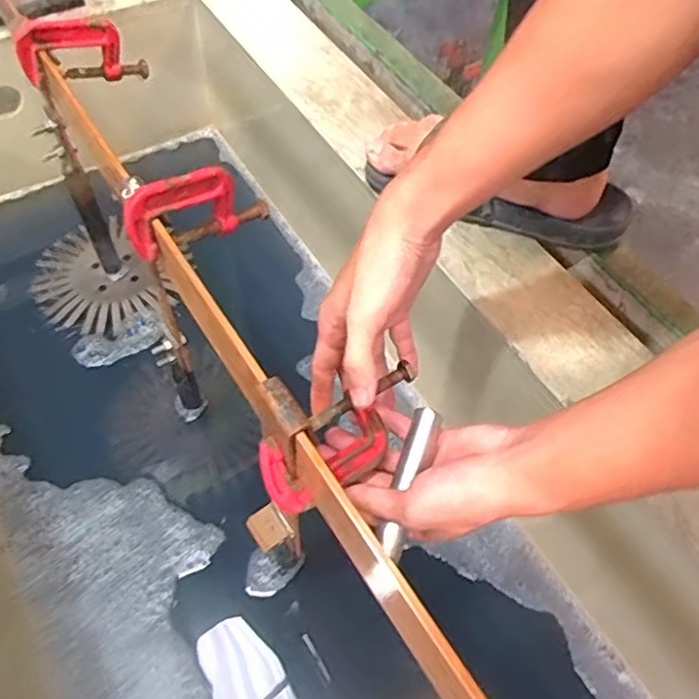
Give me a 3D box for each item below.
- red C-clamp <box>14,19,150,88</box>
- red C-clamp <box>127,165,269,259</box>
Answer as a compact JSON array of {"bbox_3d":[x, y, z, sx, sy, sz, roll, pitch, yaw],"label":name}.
[{"bbox_3d":[-0.251,-0.281,0.590,0.128,0.066,0.013,-14,55,-45],"label":"red C-clamp"},{"bbox_3d":[-0.117,-0.110,0.483,0.118,0.069,0.017,-34,65,-23],"label":"red C-clamp"}]

